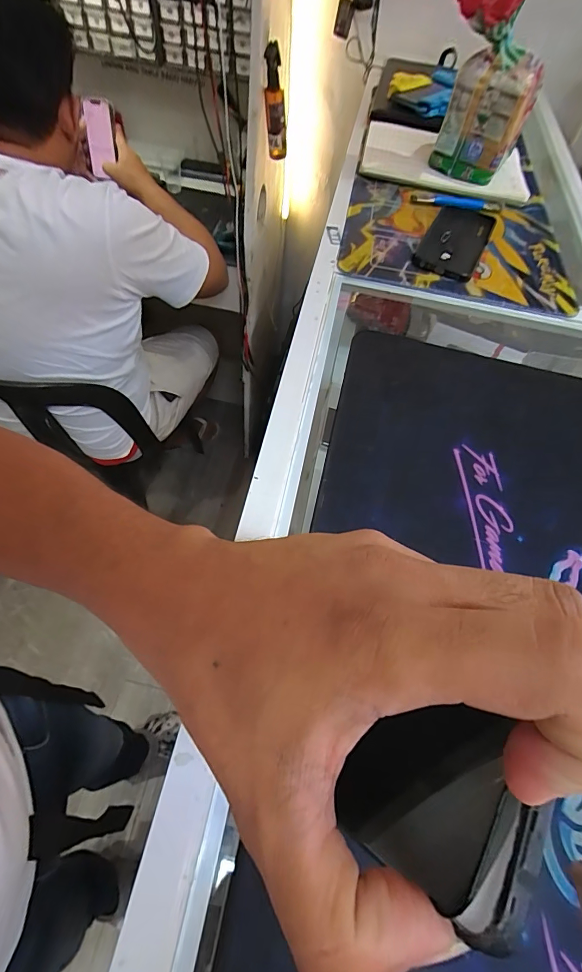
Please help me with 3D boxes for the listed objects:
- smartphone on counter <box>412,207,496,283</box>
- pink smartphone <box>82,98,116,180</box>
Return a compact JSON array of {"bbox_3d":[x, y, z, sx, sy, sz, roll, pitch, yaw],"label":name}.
[{"bbox_3d":[0.223,-0.332,0.554,0.078,0.014,0.178,24,60,10],"label":"smartphone on counter"},{"bbox_3d":[-0.436,-0.788,0.928,0.076,0.139,0.017,23,39,12],"label":"pink smartphone"}]

